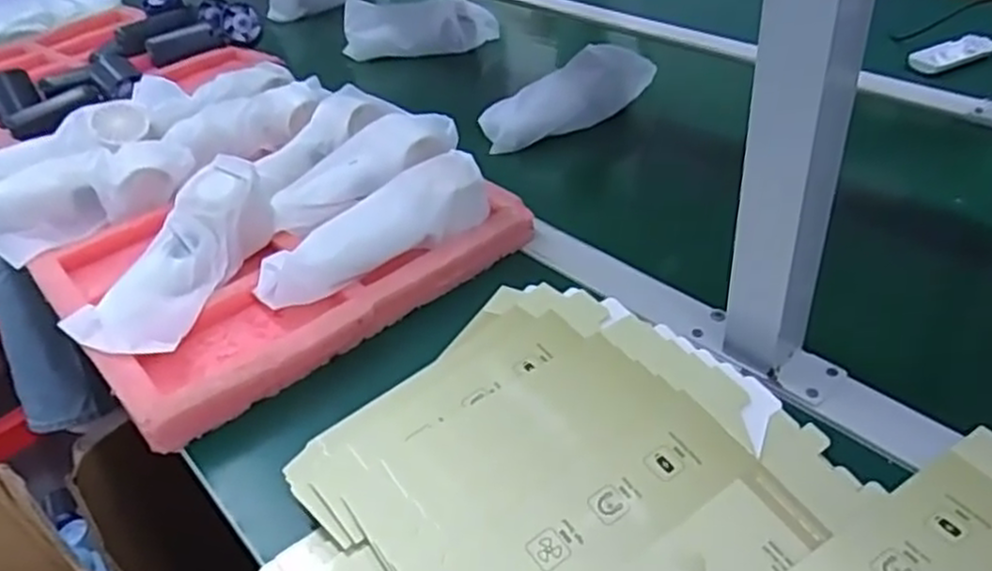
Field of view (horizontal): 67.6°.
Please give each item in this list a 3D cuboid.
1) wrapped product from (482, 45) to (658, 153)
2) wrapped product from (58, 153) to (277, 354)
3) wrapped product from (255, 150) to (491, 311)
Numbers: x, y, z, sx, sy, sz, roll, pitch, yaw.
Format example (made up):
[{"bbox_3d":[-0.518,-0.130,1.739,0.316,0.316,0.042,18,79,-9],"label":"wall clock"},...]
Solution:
[{"bbox_3d":[0.079,-0.204,0.787,0.197,0.066,0.052,-20,40,-16],"label":"wrapped product"},{"bbox_3d":[-0.236,-0.019,0.563,0.076,0.051,0.176,13,56,24],"label":"wrapped product"},{"bbox_3d":[-0.089,-0.041,0.564,0.187,0.048,0.053,-31,44,-28],"label":"wrapped product"}]

